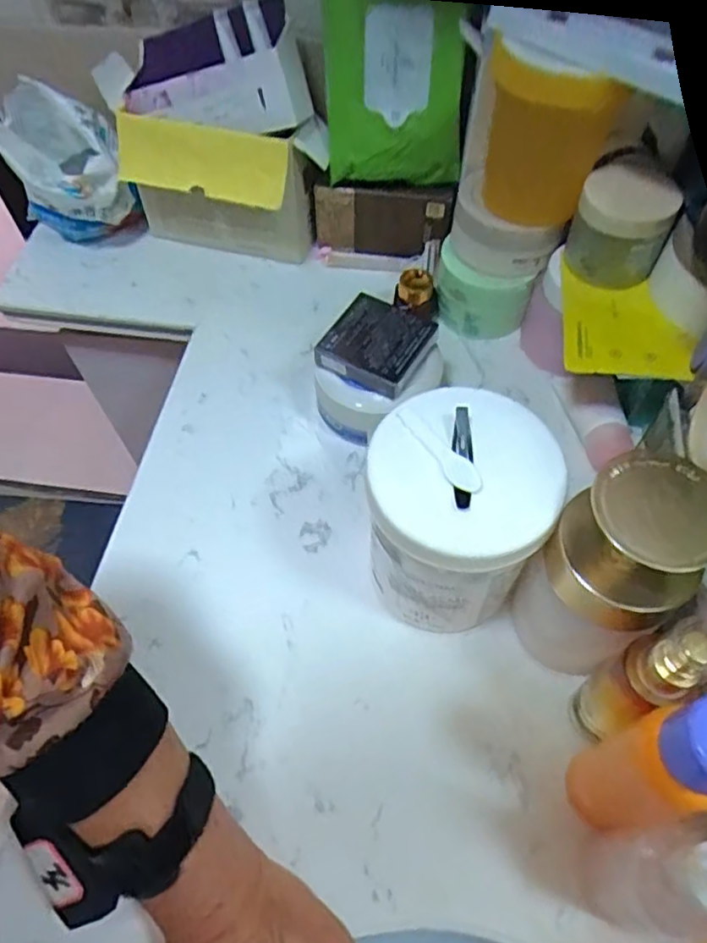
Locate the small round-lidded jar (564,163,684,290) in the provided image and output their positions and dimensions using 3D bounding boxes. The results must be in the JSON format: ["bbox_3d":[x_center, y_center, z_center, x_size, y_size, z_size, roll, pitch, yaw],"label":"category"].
[{"bbox_3d":[0.202,-0.184,0.484,0.067,0.062,0.072,-1,57,2],"label":"small round-lidded jar"}]

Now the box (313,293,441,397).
[{"bbox_3d":[0.018,-0.100,0.495,0.073,0.018,0.073,28,63,19],"label":"box"}]

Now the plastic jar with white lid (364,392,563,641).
[{"bbox_3d":[0.063,0.034,0.401,0.101,0.152,0.100,-1,57,2],"label":"plastic jar with white lid"}]

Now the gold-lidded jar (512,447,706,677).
[{"bbox_3d":[0.147,0.061,0.374,0.072,0.161,0.069,-1,57,2],"label":"gold-lidded jar"}]

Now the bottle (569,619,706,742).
[{"bbox_3d":[0.152,0.117,0.349,0.028,0.147,0.034,-25,60,-13],"label":"bottle"}]

